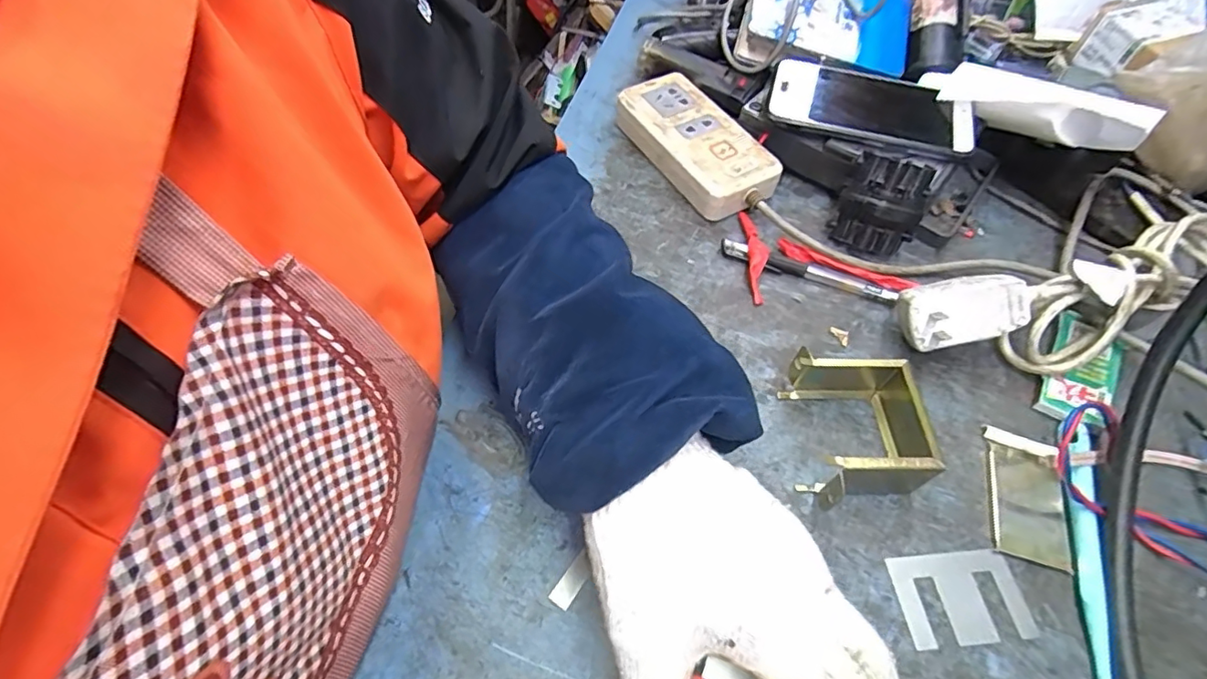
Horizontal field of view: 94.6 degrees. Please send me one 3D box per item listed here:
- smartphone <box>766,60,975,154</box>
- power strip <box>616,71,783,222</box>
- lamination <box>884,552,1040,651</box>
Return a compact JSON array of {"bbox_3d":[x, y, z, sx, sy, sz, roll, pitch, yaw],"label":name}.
[{"bbox_3d":[0.212,-0.188,0.442,0.152,0.014,0.080,19,59,12],"label":"smartphone"},{"bbox_3d":[0.076,-0.164,0.468,0.068,0.035,0.151,-25,60,-17],"label":"power strip"},{"bbox_3d":[0.188,0.134,0.291,0.066,0.004,0.043,-4,56,-4],"label":"lamination"}]

